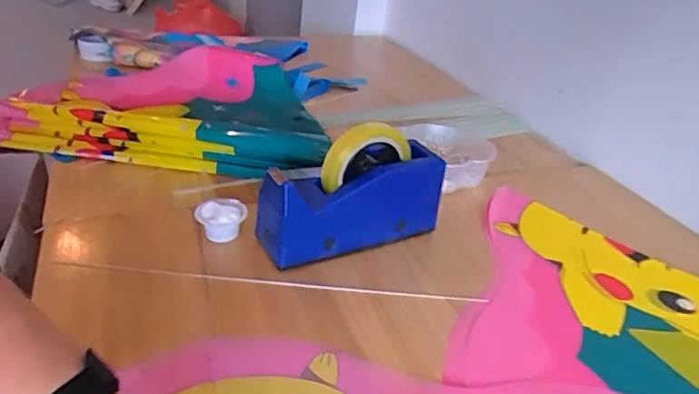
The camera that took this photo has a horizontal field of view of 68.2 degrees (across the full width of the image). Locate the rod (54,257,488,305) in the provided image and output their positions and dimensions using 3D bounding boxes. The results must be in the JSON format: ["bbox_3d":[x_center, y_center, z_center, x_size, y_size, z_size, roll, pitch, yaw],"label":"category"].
[{"bbox_3d":[-0.073,0.085,0.509,0.420,0.005,0.010,6,31,-2],"label":"rod"}]

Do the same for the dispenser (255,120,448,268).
[{"bbox_3d":[0.003,-0.004,0.554,0.199,0.122,0.067,-11,35,-27],"label":"dispenser"}]

